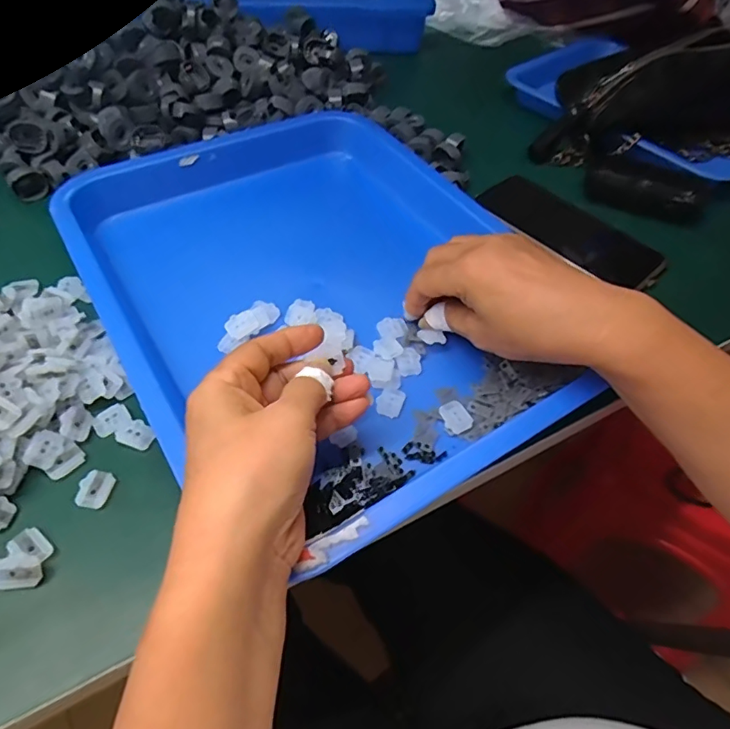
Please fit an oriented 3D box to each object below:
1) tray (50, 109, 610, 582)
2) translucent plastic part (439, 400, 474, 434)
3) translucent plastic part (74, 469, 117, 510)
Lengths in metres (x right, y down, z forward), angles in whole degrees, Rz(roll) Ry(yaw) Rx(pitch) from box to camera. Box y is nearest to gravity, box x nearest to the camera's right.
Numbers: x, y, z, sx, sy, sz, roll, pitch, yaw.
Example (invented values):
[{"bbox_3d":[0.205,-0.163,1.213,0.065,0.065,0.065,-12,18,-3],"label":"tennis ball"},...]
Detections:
[{"bbox_3d":[-0.037,-0.063,0.397,0.292,0.051,0.377,-27,59,-22],"label":"tray"},{"bbox_3d":[0.059,0.034,0.333,0.017,0.007,0.021,-17,56,-16],"label":"translucent plastic part"},{"bbox_3d":[-0.155,0.071,0.295,0.018,0.004,0.021,8,53,3],"label":"translucent plastic part"}]

